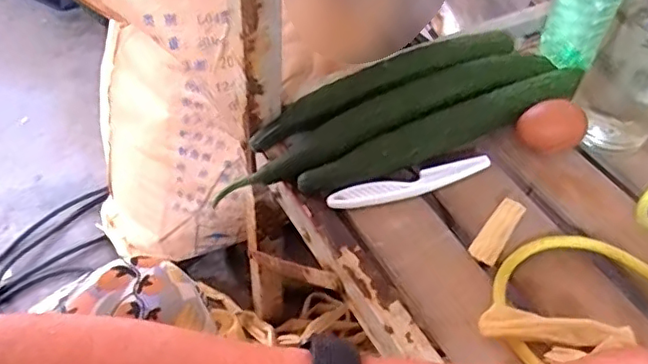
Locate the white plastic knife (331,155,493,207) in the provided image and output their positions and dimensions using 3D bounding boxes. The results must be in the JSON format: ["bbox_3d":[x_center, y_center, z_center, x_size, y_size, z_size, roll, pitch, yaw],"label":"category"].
[{"bbox_3d":[0.070,0.002,0.464,0.136,0.009,0.018,-14,52,-14],"label":"white plastic knife"}]

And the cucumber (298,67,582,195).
[{"bbox_3d":[0.101,-0.042,0.483,0.258,0.030,0.032,-21,54,-19],"label":"cucumber"}]

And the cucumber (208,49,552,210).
[{"bbox_3d":[0.065,-0.055,0.504,0.318,0.031,0.036,-24,55,-21],"label":"cucumber"}]

